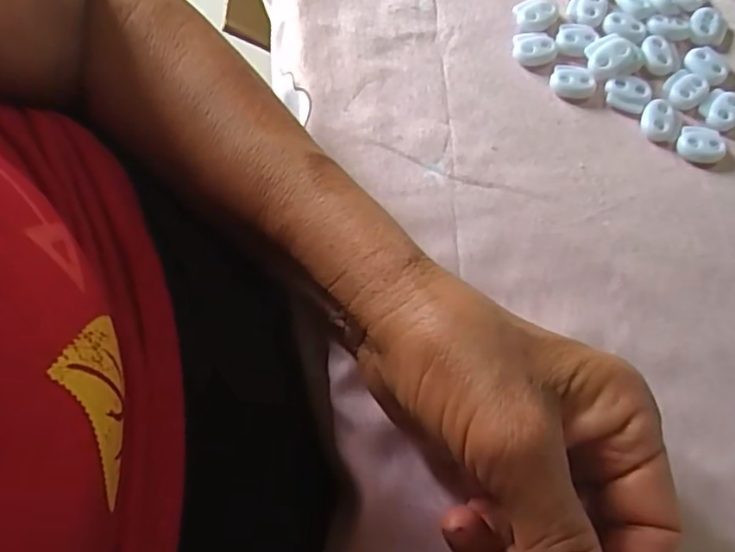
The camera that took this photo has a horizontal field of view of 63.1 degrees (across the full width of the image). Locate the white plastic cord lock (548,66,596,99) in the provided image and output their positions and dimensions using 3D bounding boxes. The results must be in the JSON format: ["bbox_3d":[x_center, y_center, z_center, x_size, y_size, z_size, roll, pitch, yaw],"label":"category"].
[{"bbox_3d":[0.101,-0.095,0.293,0.022,0.006,0.016,7,69,0],"label":"white plastic cord lock"}]

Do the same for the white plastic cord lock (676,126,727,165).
[{"bbox_3d":[0.159,-0.062,0.284,0.021,0.007,0.018,13,69,3],"label":"white plastic cord lock"}]

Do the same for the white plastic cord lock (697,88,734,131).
[{"bbox_3d":[0.172,-0.081,0.290,0.019,0.006,0.018,42,73,12],"label":"white plastic cord lock"}]

